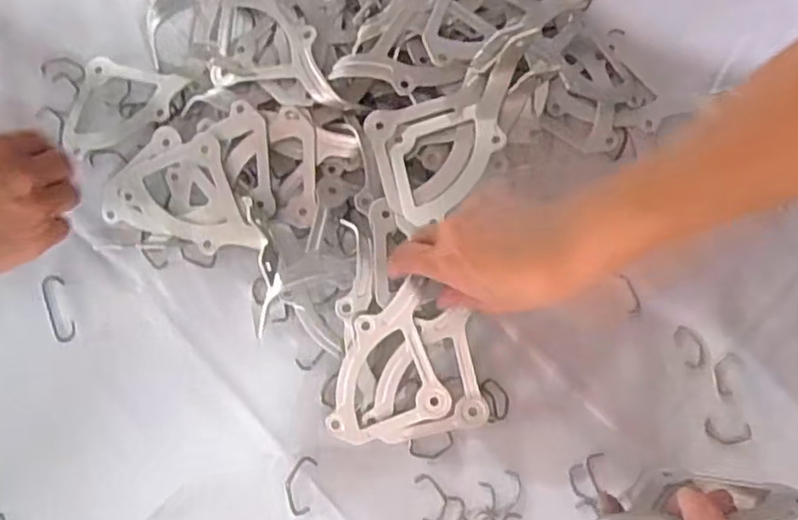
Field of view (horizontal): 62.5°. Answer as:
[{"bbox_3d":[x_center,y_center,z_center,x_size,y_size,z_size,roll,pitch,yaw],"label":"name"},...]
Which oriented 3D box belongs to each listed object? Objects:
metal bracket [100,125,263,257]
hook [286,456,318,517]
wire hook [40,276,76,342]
[{"bbox_3d":[-0.163,-0.055,0.502,0.133,0.007,0.083,17,98,11],"label":"metal bracket"},{"bbox_3d":[-0.070,0.159,0.464,0.019,0.004,0.041,8,76,3],"label":"hook"},{"bbox_3d":[-0.259,0.037,0.498,0.018,0.004,0.053,-20,77,-4],"label":"wire hook"}]

